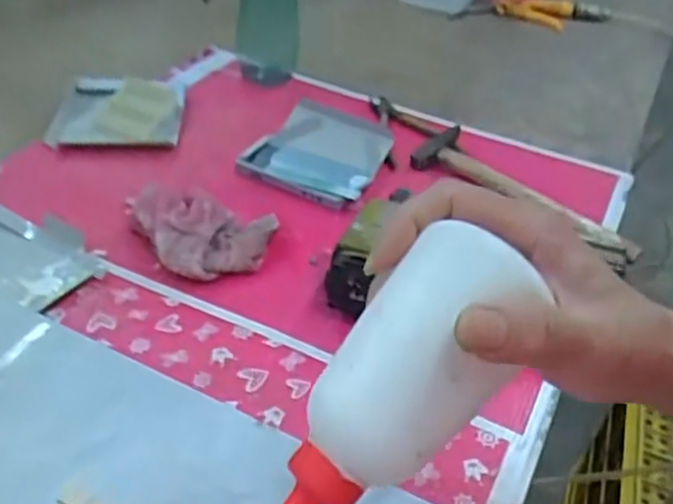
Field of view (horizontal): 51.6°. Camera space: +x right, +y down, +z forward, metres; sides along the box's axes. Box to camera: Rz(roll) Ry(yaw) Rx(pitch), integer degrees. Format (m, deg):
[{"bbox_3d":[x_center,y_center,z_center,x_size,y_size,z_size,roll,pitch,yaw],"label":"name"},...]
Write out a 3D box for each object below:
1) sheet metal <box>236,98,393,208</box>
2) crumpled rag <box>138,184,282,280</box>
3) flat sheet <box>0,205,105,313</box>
[{"bbox_3d":[-0.017,-0.106,0.732,0.139,0.041,0.127,27,42,23],"label":"sheet metal"},{"bbox_3d":[-0.116,-0.016,0.600,0.126,0.044,0.080,2,39,-7],"label":"crumpled rag"},{"bbox_3d":[-0.280,-0.003,0.593,0.159,0.020,0.082,24,41,20],"label":"flat sheet"}]

